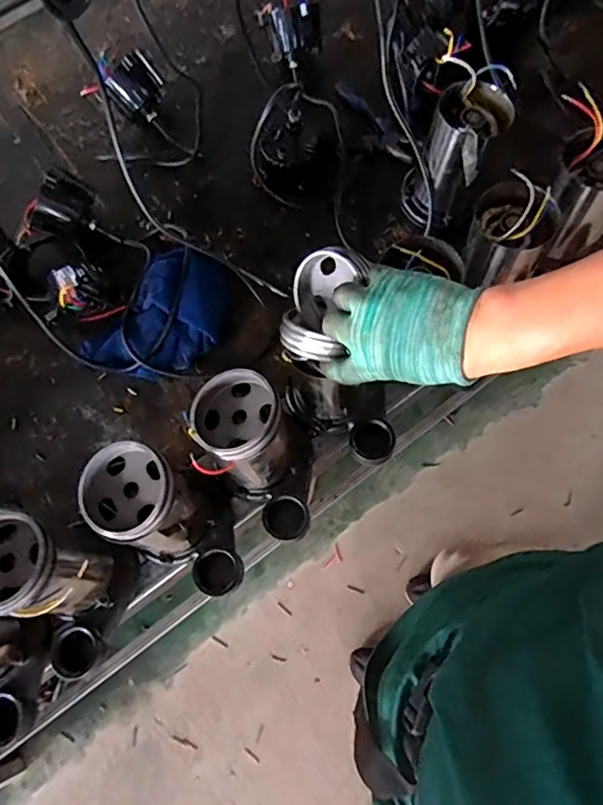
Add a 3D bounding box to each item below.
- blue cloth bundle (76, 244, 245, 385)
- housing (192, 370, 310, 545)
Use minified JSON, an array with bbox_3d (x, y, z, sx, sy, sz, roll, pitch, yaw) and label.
[{"bbox_3d":[-0.185,-0.115,0.744,0.132,0.058,0.220,42,79,15],"label":"blue cloth bundle"},{"bbox_3d":[-0.043,0.070,0.595,0.117,0.175,0.167,-27,72,-5],"label":"housing"}]

